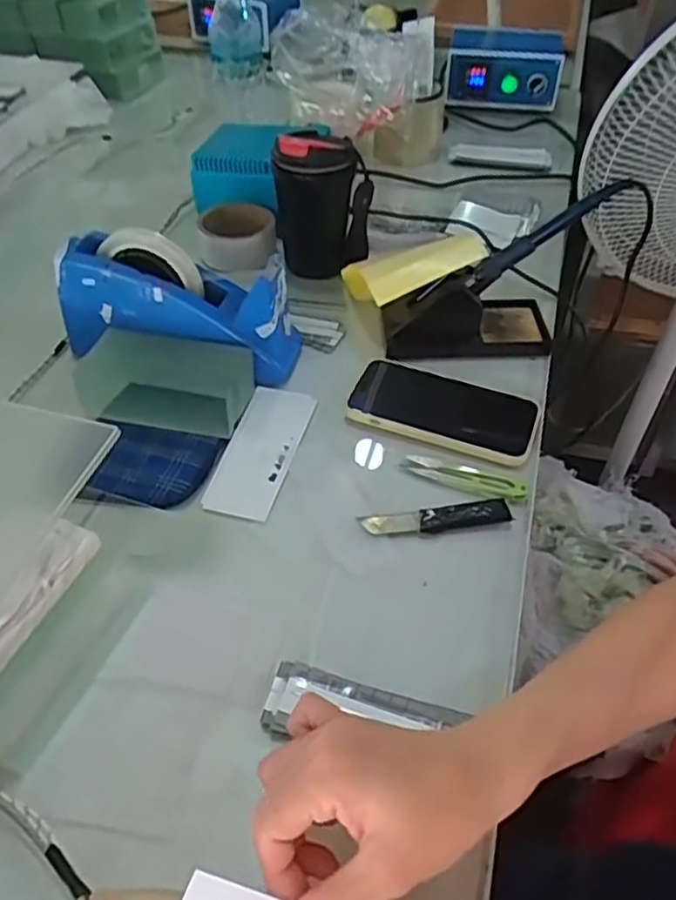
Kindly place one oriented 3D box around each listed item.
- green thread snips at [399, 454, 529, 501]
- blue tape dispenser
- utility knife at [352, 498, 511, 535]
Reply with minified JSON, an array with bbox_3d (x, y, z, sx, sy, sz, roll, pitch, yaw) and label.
[{"bbox_3d":[0.104,0.020,0.570,0.099,0.006,0.027,17,48,17],"label":"green thread snips"},{"bbox_3d":[-0.142,-0.128,0.635,0.221,0.119,0.064,14,46,-1],"label":"blue tape dispenser"},{"bbox_3d":[0.075,0.052,0.537,0.113,0.008,0.021,-8,46,-6],"label":"utility knife"}]

